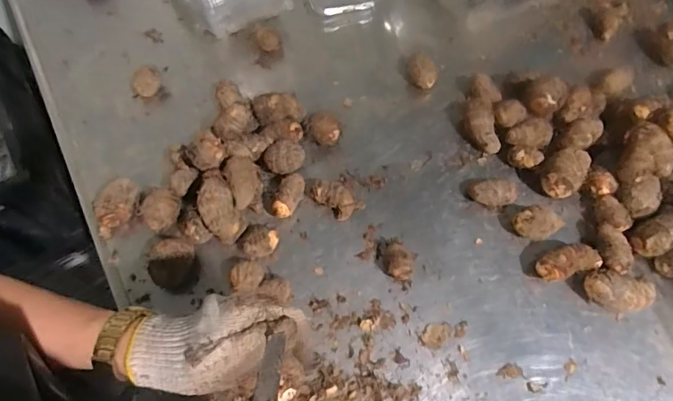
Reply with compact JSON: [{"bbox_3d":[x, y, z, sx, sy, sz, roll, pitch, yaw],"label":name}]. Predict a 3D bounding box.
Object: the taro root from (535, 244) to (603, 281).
[{"bbox_3d":[0.302,0.084,0.556,0.080,0.048,0.036,-15,64,-9],"label":"taro root"}]

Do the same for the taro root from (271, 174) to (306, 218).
[{"bbox_3d":[-0.066,-0.004,0.600,0.032,0.037,0.067,14,64,6],"label":"taro root"}]

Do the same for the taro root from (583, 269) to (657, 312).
[{"bbox_3d":[0.361,0.117,0.539,0.081,0.044,0.049,5,63,1],"label":"taro root"}]

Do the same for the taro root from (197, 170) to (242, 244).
[{"bbox_3d":[-0.158,0.006,0.559,0.044,0.053,0.098,-16,77,-9],"label":"taro root"}]

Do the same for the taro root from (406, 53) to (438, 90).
[{"bbox_3d":[0.146,-0.218,0.720,0.054,0.045,0.052,0,63,-1],"label":"taro root"}]

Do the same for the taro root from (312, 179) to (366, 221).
[{"bbox_3d":[-0.001,0.001,0.598,0.078,0.036,0.040,18,64,8],"label":"taro root"}]

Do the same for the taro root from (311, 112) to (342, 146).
[{"bbox_3d":[-0.016,-0.109,0.649,0.049,0.047,0.044,-2,63,-2],"label":"taro root"}]

